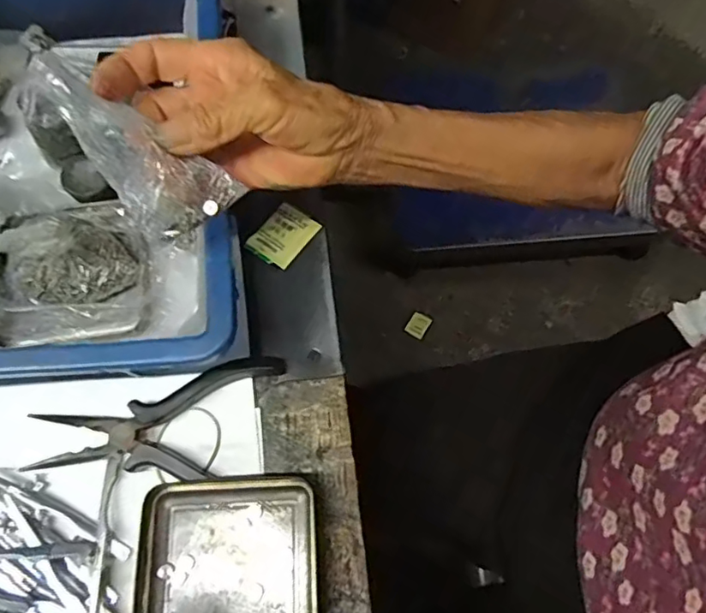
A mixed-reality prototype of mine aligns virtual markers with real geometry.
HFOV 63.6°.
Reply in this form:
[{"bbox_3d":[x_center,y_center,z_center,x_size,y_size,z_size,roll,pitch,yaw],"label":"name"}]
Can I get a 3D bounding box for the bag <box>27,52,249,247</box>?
[{"bbox_3d":[-0.106,-0.073,0.271,0.099,0.013,0.044,42,74,-24],"label":"bag"}]

